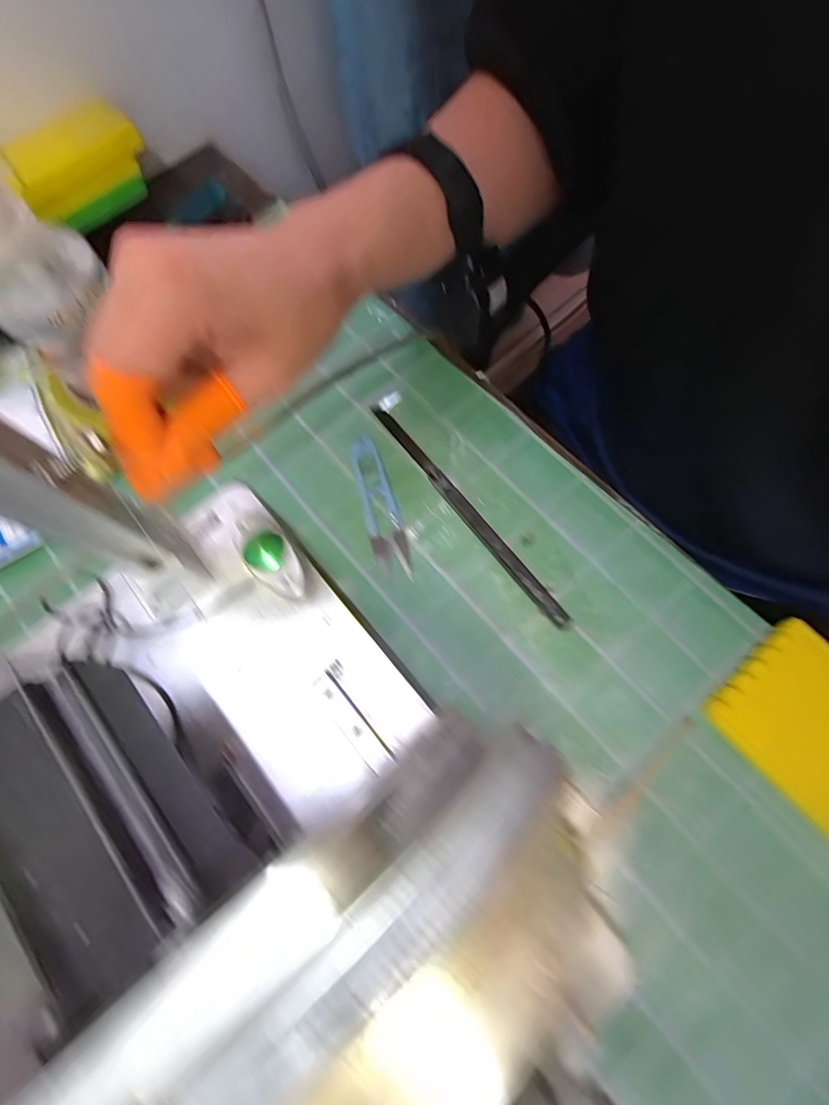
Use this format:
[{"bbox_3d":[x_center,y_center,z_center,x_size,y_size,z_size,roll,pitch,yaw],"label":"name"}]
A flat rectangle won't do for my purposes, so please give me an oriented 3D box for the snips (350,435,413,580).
[{"bbox_3d":[-0.024,-0.032,0.324,0.023,0.013,0.099,-16,73,-3],"label":"snips"}]

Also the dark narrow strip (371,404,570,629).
[{"bbox_3d":[0.034,-0.030,0.325,0.012,0.004,0.195,-36,75,-9],"label":"dark narrow strip"}]

